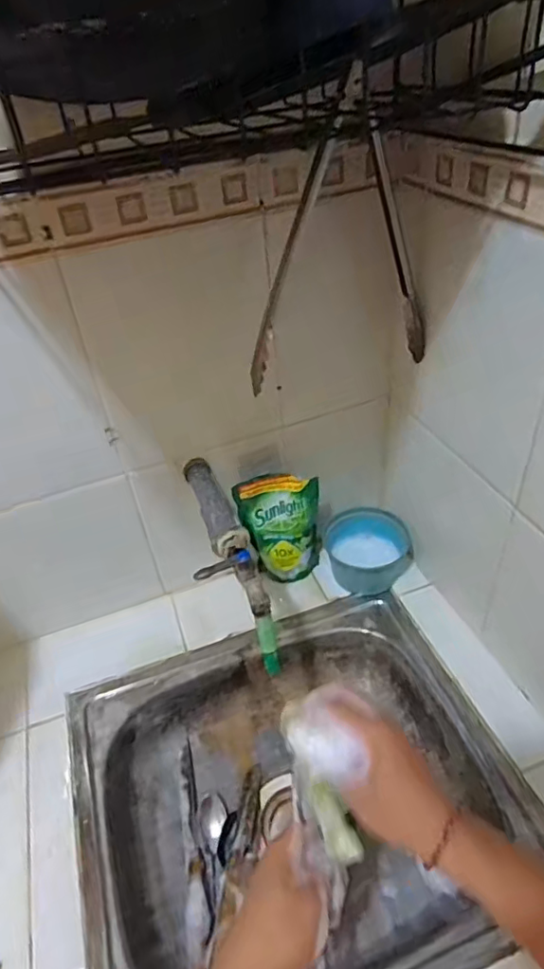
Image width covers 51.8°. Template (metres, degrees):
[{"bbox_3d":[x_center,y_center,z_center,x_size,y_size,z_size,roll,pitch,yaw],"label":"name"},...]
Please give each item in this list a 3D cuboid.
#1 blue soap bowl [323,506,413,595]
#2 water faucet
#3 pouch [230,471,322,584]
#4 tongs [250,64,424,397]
[{"bbox_3d":[0.135,0.091,0.784,0.111,0.066,0.099,-13,40,-8],"label":"blue soap bowl"},{"bbox_3d":[-0.054,0.068,0.588,0.054,0.092,0.245,-18,54,-13],"label":"water faucet"},{"bbox_3d":[0.012,0.057,0.735,0.101,0.164,0.032,-7,39,0],"label":"pouch"},{"bbox_3d":[0.062,-0.219,0.519,0.193,0.257,0.025,-20,41,-16],"label":"tongs"}]

